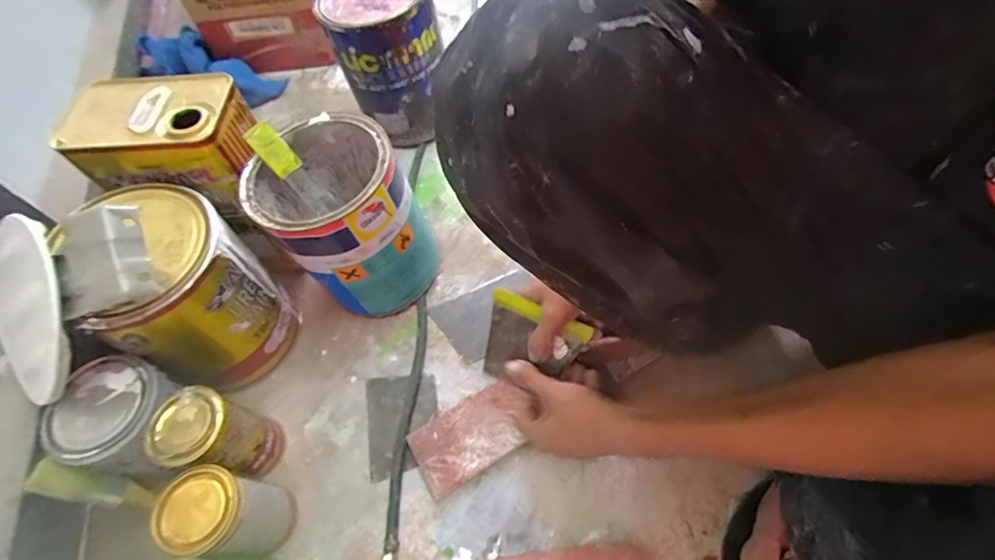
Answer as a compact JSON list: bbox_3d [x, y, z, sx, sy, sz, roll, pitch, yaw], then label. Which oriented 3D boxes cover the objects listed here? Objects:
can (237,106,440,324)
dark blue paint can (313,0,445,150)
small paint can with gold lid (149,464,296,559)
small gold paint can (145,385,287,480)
[{"bbox_3d":[-0.181,-0.069,0.583,0.164,0.213,0.168,-34,63,-14],"label":"can"},{"bbox_3d":[-0.165,-0.338,0.733,0.150,0.209,0.158,-2,60,3],"label":"dark blue paint can"},{"bbox_3d":[-0.254,0.228,0.457,0.068,0.131,0.065,-2,60,3],"label":"small paint can with gold lid"},{"bbox_3d":[-0.289,0.167,0.496,0.070,0.139,0.069,13,62,11],"label":"small gold paint can"}]

